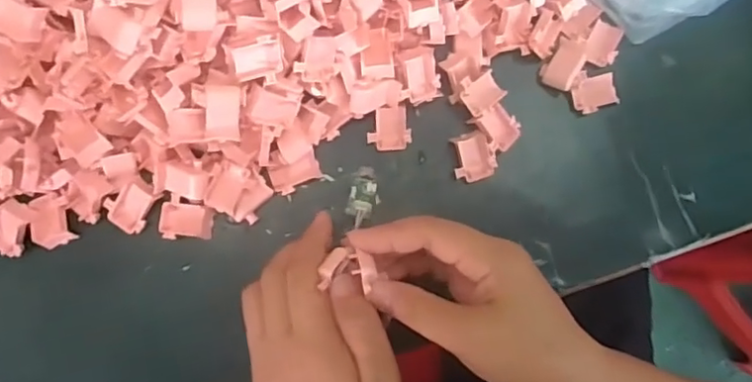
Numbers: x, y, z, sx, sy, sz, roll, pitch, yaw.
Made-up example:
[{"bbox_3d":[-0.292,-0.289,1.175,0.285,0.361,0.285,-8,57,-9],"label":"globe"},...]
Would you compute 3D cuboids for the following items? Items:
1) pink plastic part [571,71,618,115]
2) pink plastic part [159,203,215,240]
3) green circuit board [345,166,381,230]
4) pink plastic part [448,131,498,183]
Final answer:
[{"bbox_3d":[0.153,-0.068,0.418,0.029,0.014,0.024,-14,87,-6],"label":"pink plastic part"},{"bbox_3d":[-0.125,0.021,0.392,0.034,0.010,0.023,5,85,-4],"label":"pink plastic part"},{"bbox_3d":[-0.006,0.002,0.348,0.017,0.005,0.039,12,56,-4],"label":"green circuit board"},{"bbox_3d":[0.066,-0.023,0.408,0.028,0.015,0.032,-18,87,-6],"label":"pink plastic part"}]

